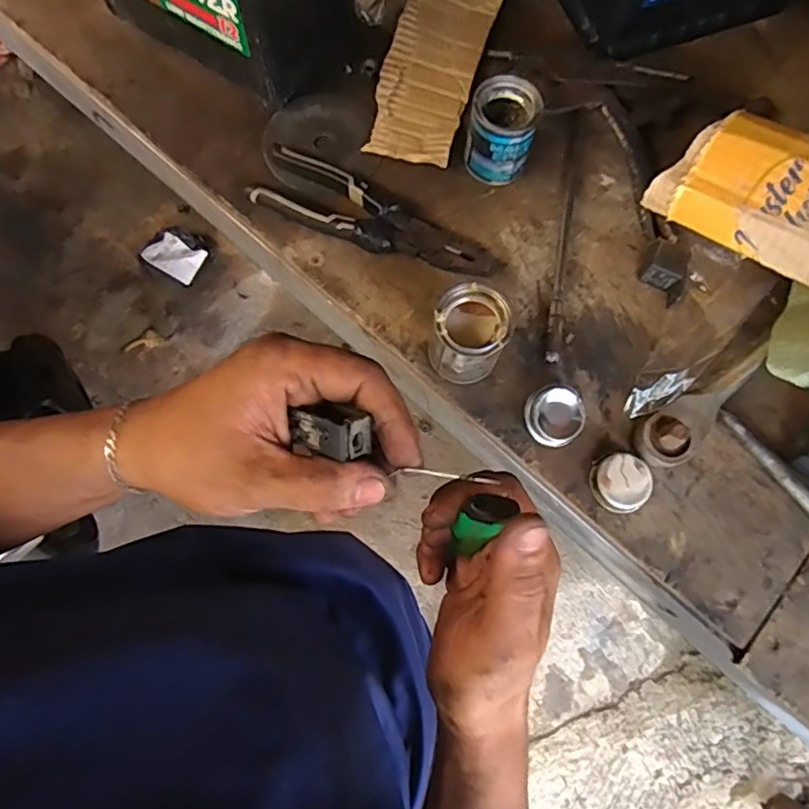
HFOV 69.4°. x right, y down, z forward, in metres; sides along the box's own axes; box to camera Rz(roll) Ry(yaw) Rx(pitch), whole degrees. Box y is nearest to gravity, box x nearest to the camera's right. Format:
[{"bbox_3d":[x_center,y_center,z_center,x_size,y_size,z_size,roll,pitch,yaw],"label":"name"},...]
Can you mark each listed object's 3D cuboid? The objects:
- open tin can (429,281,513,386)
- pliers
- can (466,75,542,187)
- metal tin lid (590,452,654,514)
[{"bbox_3d":[0.046,-0.050,0.432,0.051,0.065,0.052,1,75,-2],"label":"open tin can"},{"bbox_3d":[-0.021,-0.150,0.480,0.205,0.022,0.055,25,75,5],"label":"pliers"},{"bbox_3d":[0.079,-0.225,0.482,0.051,0.063,0.055,1,75,-2],"label":"can"},{"bbox_3d":[0.161,0.058,0.433,0.041,0.014,0.042,1,75,-2],"label":"metal tin lid"}]

